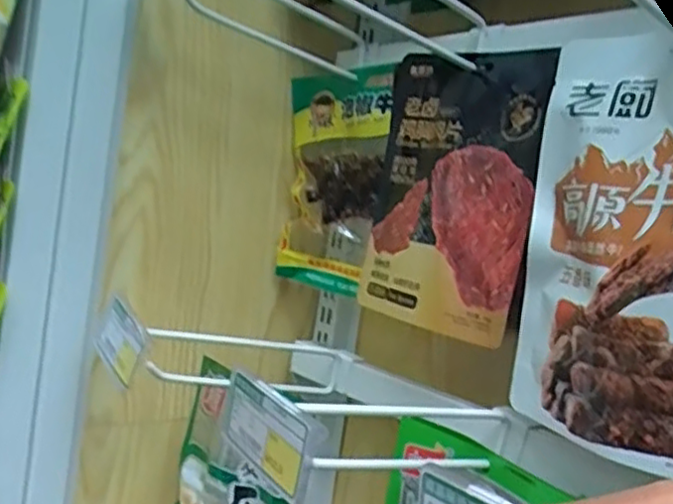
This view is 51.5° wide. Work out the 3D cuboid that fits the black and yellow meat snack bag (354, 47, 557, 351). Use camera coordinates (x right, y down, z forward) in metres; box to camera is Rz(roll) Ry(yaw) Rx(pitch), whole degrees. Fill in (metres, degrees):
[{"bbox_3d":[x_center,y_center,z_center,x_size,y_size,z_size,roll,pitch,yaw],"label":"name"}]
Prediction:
[{"bbox_3d":[0.081,-0.046,0.512,0.014,0.202,0.148,13,-1,-43],"label":"black and yellow meat snack bag"}]

